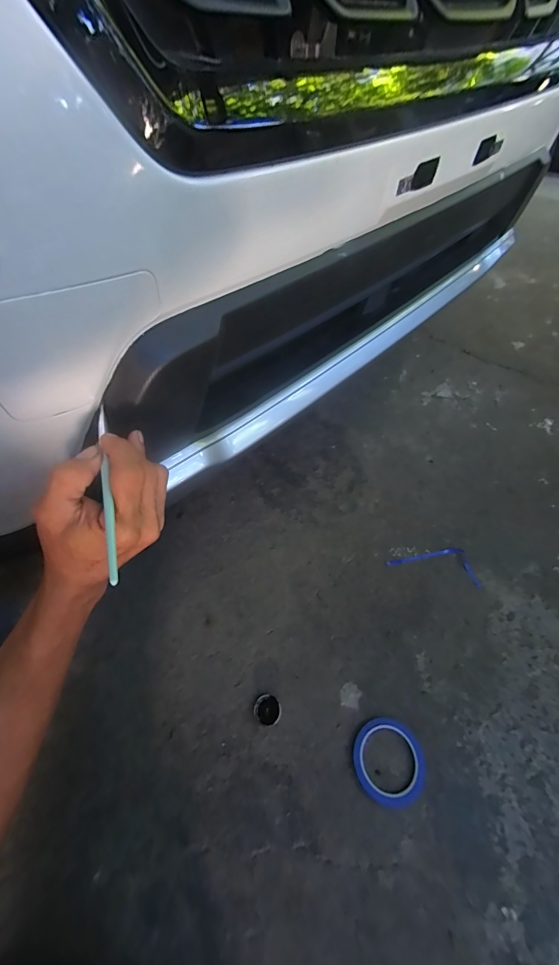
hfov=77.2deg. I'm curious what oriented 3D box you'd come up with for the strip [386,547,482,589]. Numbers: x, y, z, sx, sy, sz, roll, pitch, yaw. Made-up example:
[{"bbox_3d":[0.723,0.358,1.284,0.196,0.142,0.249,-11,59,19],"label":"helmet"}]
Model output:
[{"bbox_3d":[0.309,0.160,0.708,0.176,0.004,0.076,8,54,6],"label":"strip"}]

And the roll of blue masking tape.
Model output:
[{"bbox_3d":[0.162,0.407,0.513,0.101,0.022,0.104,0,53,0],"label":"roll of blue masking tape"}]

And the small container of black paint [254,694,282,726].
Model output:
[{"bbox_3d":[-0.018,0.360,0.554,0.043,0.006,0.040,0,53,0],"label":"small container of black paint"}]

